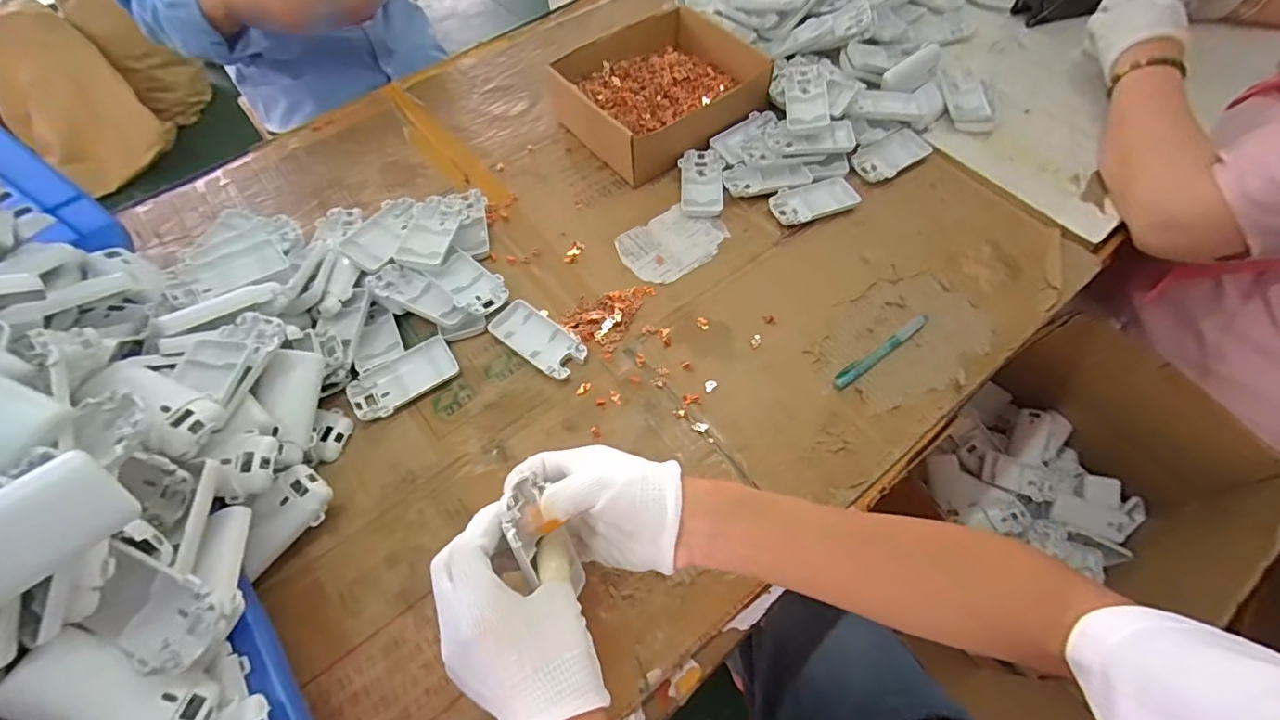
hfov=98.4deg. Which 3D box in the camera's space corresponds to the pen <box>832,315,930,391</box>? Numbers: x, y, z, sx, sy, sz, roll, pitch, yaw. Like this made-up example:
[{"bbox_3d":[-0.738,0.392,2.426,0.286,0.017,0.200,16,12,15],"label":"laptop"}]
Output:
[{"bbox_3d":[0.229,-0.009,0.526,0.125,0.008,0.015,-32,64,-17],"label":"pen"}]

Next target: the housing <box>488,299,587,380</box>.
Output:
[{"bbox_3d":[-0.097,-0.019,0.529,0.094,0.011,0.046,33,65,19],"label":"housing"}]

